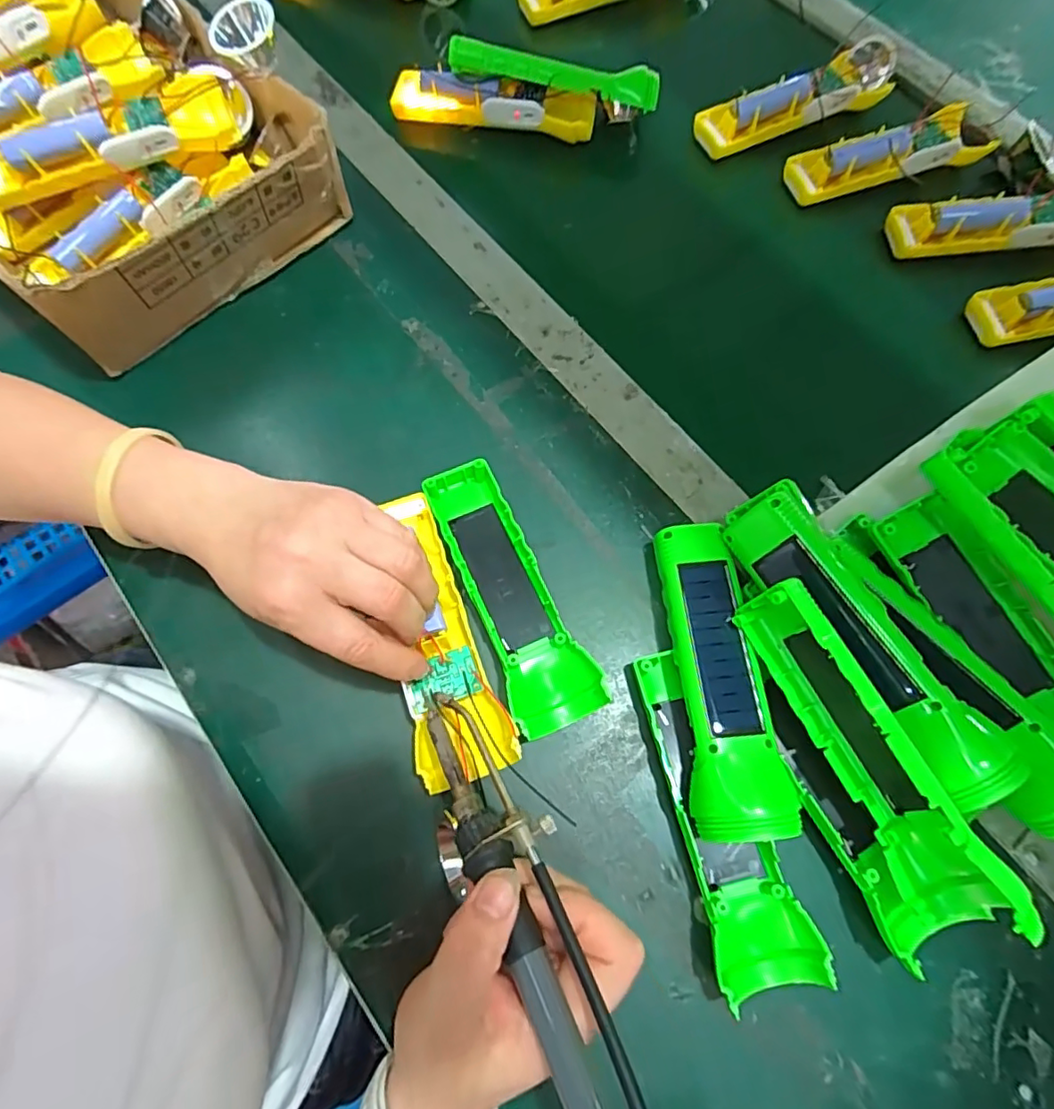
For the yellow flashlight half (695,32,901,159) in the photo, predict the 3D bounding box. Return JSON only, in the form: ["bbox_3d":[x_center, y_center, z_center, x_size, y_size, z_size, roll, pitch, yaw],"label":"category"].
[{"bbox_3d":[0.223,-0.375,0.467,0.169,0.033,0.043,-23,76,-5],"label":"yellow flashlight half"}]

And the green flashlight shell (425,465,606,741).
[{"bbox_3d":[-0.013,0.021,0.327,0.047,0.024,0.162,-24,73,-9],"label":"green flashlight shell"}]

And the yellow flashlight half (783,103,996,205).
[{"bbox_3d":[0.288,-0.319,0.450,0.156,0.028,0.043,-16,72,-6],"label":"yellow flashlight half"}]

